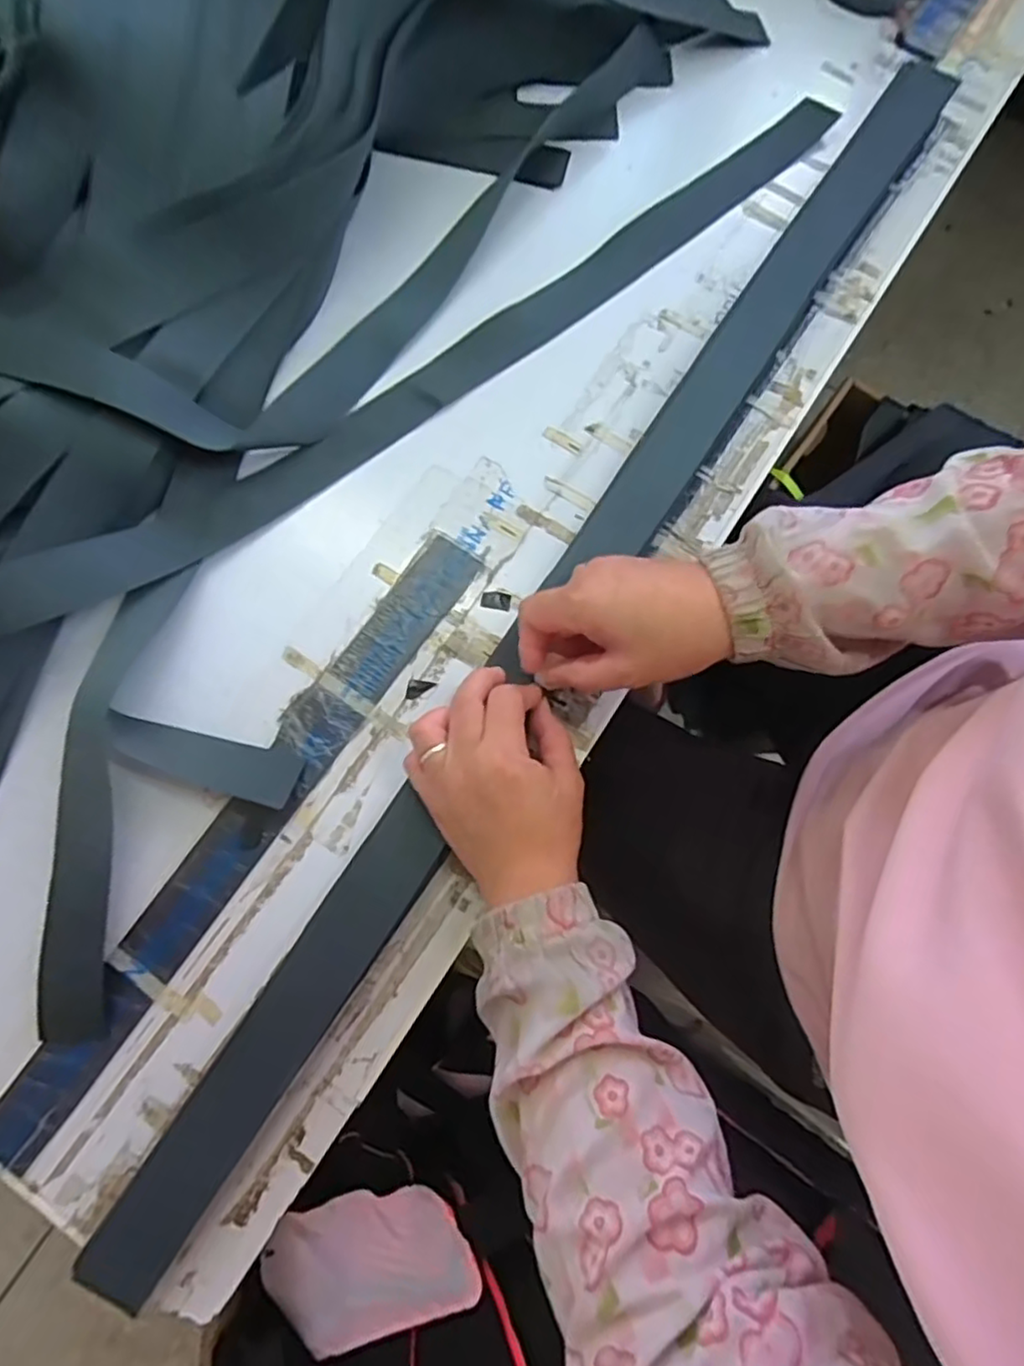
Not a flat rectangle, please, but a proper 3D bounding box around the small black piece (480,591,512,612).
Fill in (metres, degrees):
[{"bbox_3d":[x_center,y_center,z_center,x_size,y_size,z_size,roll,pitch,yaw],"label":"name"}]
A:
[{"bbox_3d":[-0.011,-0.057,0.454,0.020,0.004,0.013,12,77,1],"label":"small black piece"}]

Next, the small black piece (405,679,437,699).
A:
[{"bbox_3d":[-0.061,0.004,0.441,0.018,0.004,0.013,8,77,0],"label":"small black piece"}]

